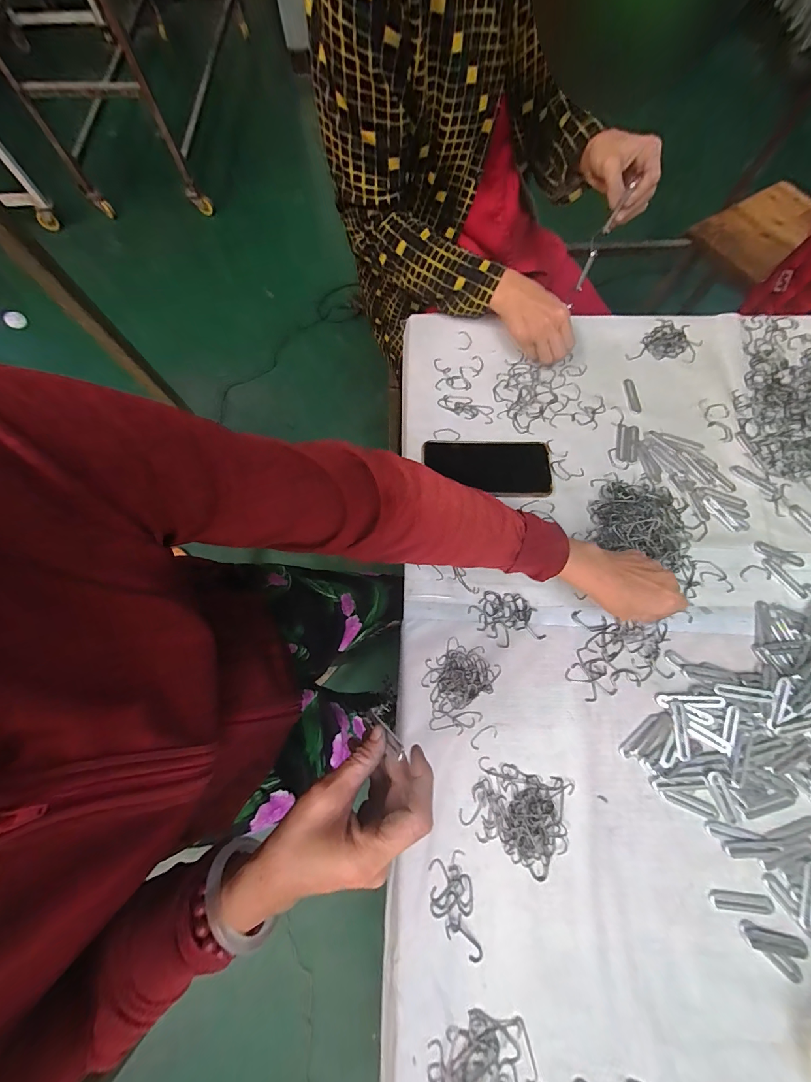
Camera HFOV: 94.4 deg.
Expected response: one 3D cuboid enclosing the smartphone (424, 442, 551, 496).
[{"bbox_3d":[0.111,-0.096,0.500,0.165,0.016,0.083,0,73,1],"label":"smartphone"}]

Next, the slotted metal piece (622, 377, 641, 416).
[{"bbox_3d":[0.323,-0.206,0.533,0.017,0.004,0.058,-5,73,-1],"label":"slotted metal piece"}]

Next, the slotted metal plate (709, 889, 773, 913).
[{"bbox_3d":[0.328,0.353,0.367,0.057,0.006,0.015,2,73,1],"label":"slotted metal plate"}]

